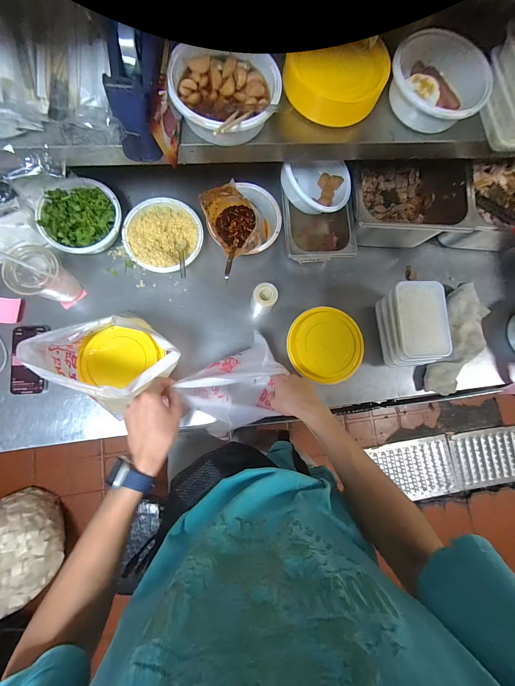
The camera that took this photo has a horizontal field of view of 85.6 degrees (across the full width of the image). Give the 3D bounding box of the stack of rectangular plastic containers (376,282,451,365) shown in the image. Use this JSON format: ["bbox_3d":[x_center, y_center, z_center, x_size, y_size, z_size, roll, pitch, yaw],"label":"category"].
[{"bbox_3d":[0.355,-0.041,0.644,0.114,0.115,0.176,-8,83,-7],"label":"stack of rectangular plastic containers"}]

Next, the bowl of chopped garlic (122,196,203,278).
[{"bbox_3d":[-0.212,-0.236,0.637,0.167,0.060,0.172,1,82,-6],"label":"bowl of chopped garlic"}]

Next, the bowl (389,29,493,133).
[{"bbox_3d":[0.307,-0.444,0.477,0.171,0.049,0.165,1,82,-6],"label":"bowl"}]

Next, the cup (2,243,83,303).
[{"bbox_3d":[-0.434,-0.134,0.572,0.081,0.131,0.091,36,80,0],"label":"cup"}]

